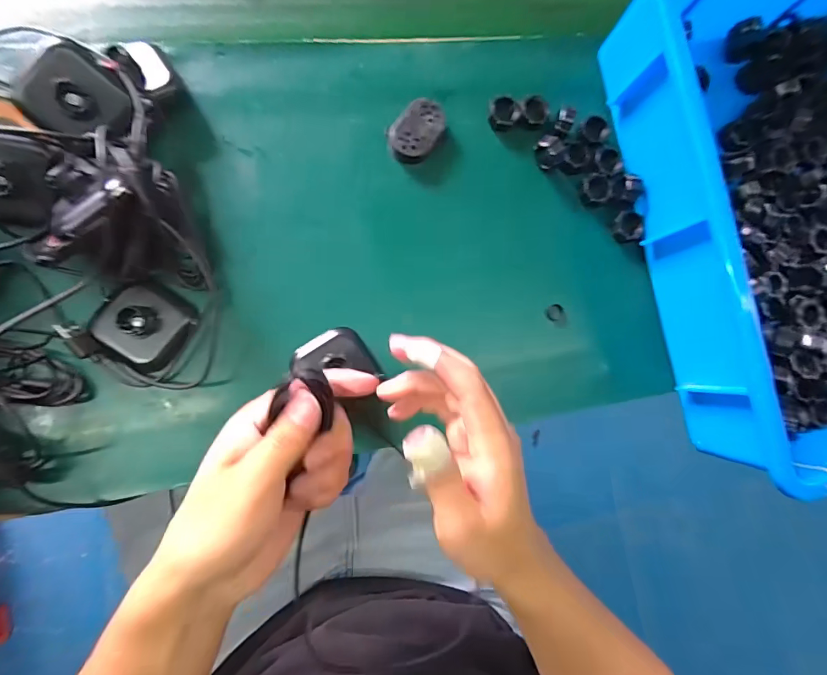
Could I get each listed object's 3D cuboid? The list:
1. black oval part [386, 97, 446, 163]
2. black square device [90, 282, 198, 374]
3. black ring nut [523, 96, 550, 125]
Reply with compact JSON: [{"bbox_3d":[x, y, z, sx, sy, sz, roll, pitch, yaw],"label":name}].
[{"bbox_3d":[0.004,-0.171,0.351,0.036,0.011,0.056,45,79,-3],"label":"black oval part"},{"bbox_3d":[-0.194,-0.010,0.301,0.060,0.021,0.056,31,80,-5],"label":"black square device"},{"bbox_3d":[0.107,-0.199,0.372,0.022,0.009,0.025,36,79,-5],"label":"black ring nut"}]

